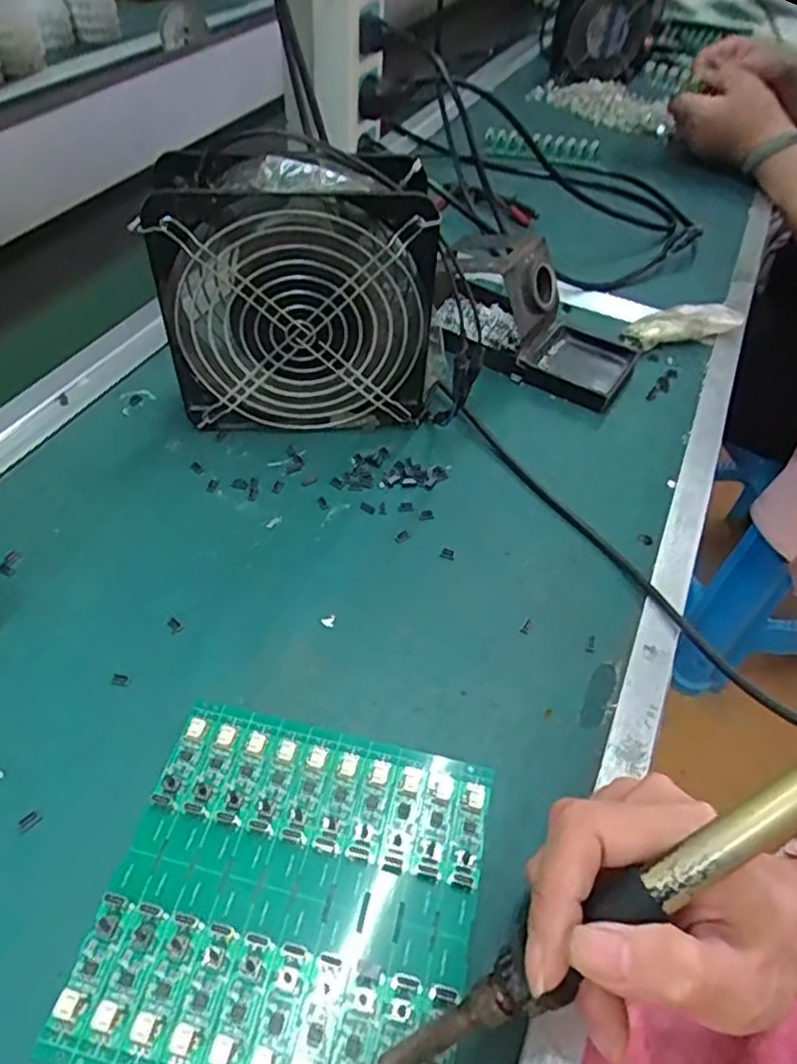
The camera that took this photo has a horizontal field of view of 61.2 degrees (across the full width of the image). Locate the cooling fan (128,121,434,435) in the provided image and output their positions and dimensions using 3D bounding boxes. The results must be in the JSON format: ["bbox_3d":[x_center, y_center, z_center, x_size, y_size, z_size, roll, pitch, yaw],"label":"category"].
[{"bbox_3d":[-0.057,-0.136,0.399,0.156,0.155,0.064,-6,51,-10],"label":"cooling fan"}]

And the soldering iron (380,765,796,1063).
[{"bbox_3d":[0.075,0.109,0.206,0.220,0.030,0.024,-41,56,10],"label":"soldering iron"}]

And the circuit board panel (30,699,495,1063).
[{"bbox_3d":[-0.040,0.140,0.263,0.137,0.005,0.134,13,50,6],"label":"circuit board panel"}]

